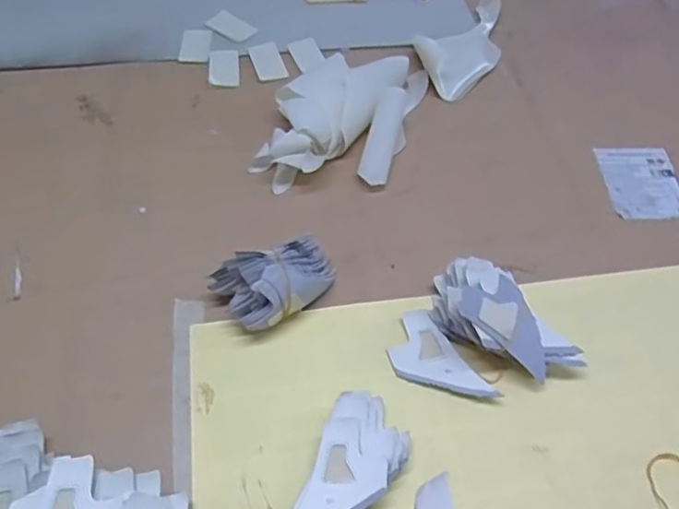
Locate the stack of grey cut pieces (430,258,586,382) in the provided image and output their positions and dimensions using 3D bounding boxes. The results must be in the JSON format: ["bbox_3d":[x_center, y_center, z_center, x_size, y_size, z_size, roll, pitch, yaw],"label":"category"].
[{"bbox_3d":[0.117,0.051,0.450,0.057,0.051,0.114,-37,64,-25],"label":"stack of grey cut pieces"}]

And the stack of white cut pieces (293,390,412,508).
[{"bbox_3d":[0.009,0.145,0.398,0.055,0.018,0.108,19,56,10],"label":"stack of white cut pieces"}]

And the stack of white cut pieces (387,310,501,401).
[{"bbox_3d":[0.070,0.083,0.454,0.046,0.009,0.087,-29,61,-21],"label":"stack of white cut pieces"}]

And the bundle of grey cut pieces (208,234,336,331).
[{"bbox_3d":[-0.046,0.017,0.467,0.096,0.048,0.061,-23,59,-18],"label":"bundle of grey cut pieces"}]

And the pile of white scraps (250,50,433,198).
[{"bbox_3d":[0.005,-0.137,0.577,0.118,0.043,0.183,17,55,9],"label":"pile of white scraps"}]

